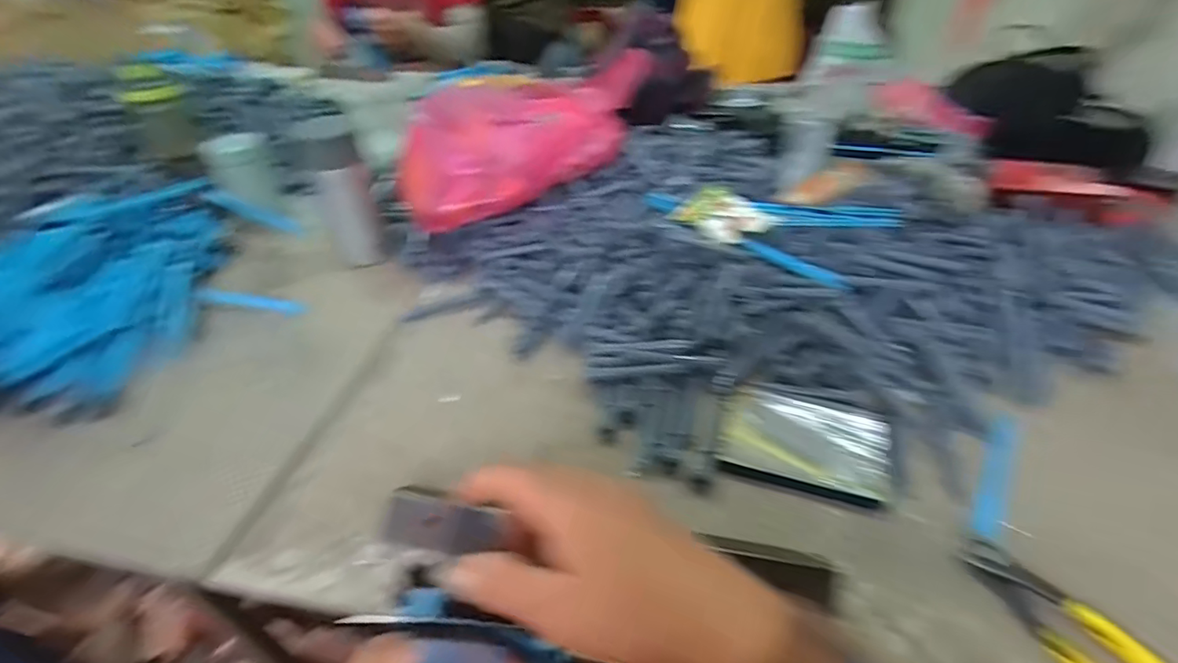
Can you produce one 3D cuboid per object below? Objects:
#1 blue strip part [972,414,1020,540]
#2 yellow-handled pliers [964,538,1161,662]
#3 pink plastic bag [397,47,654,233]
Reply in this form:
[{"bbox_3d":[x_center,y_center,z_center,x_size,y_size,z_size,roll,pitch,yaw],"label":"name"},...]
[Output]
[{"bbox_3d":[0.325,0.110,0.418,0.021,0.004,0.135,26,48,27],"label":"blue strip part"},{"bbox_3d":[0.306,0.199,0.313,0.049,0.022,0.164,-22,45,-22],"label":"yellow-handled pliers"},{"bbox_3d":[-0.080,-0.252,0.669,0.351,0.128,0.117,-23,43,0],"label":"pink plastic bag"}]

